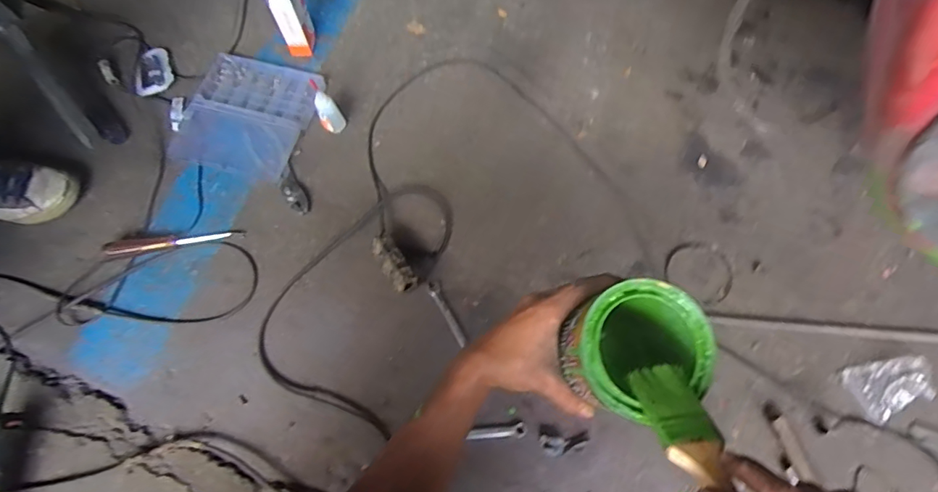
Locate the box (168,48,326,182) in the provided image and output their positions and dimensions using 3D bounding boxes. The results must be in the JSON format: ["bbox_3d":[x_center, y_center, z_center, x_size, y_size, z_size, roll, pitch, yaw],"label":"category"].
[{"bbox_3d":[-0.383,-0.225,0.863,0.223,0.029,0.212,15,69,7],"label":"box"}]

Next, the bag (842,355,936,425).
[{"bbox_3d":[0.577,0.193,0.680,0.098,0.034,0.076,-11,69,-3],"label":"bag"}]

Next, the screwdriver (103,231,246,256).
[{"bbox_3d":[-0.465,-0.008,0.795,0.203,0.030,0.026,-8,68,-2],"label":"screwdriver"}]

